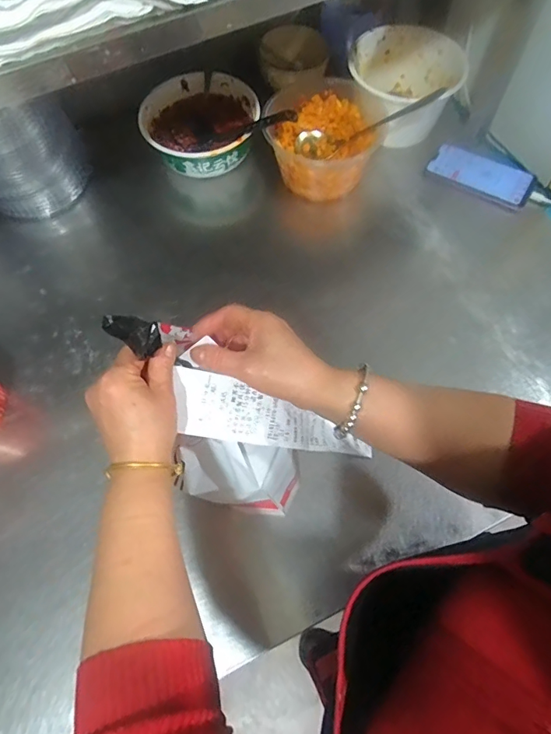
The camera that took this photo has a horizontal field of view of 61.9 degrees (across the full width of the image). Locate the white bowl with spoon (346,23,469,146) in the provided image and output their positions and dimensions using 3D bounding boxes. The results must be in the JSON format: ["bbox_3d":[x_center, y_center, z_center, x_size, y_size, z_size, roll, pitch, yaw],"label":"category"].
[{"bbox_3d":[0.182,-0.409,0.684,0.158,0.090,0.171,-1,67,2],"label":"white bowl with spoon"}]

